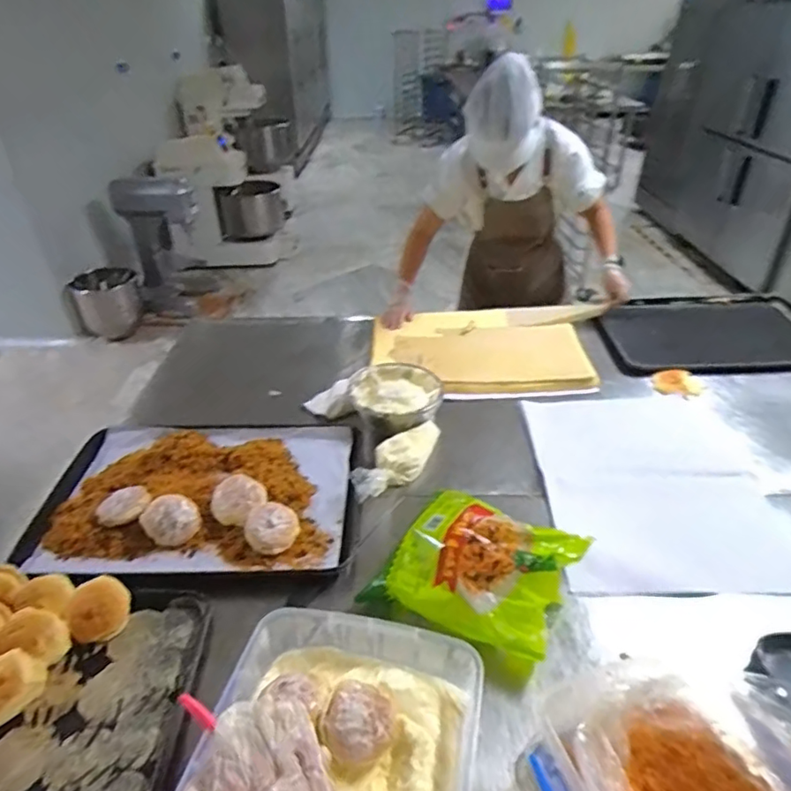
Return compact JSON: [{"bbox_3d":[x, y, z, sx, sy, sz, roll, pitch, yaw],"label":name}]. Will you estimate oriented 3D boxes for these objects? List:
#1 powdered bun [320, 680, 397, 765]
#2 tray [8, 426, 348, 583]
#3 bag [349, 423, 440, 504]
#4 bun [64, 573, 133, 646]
[{"bbox_3d":[-0.041,0.385,0.656,0.079,0.066,0.075,0,35,0],"label":"powdered bun"},{"bbox_3d":[-0.370,0.179,1.073,0.569,0.075,0.385,-2,35,-3],"label":"tray"},{"bbox_3d":[0.014,0.128,1.146,0.083,0.051,0.281,25,42,32],"label":"bag"},{"bbox_3d":[-0.443,0.320,0.850,0.086,0.031,0.091,0,71,0],"label":"bun"}]

